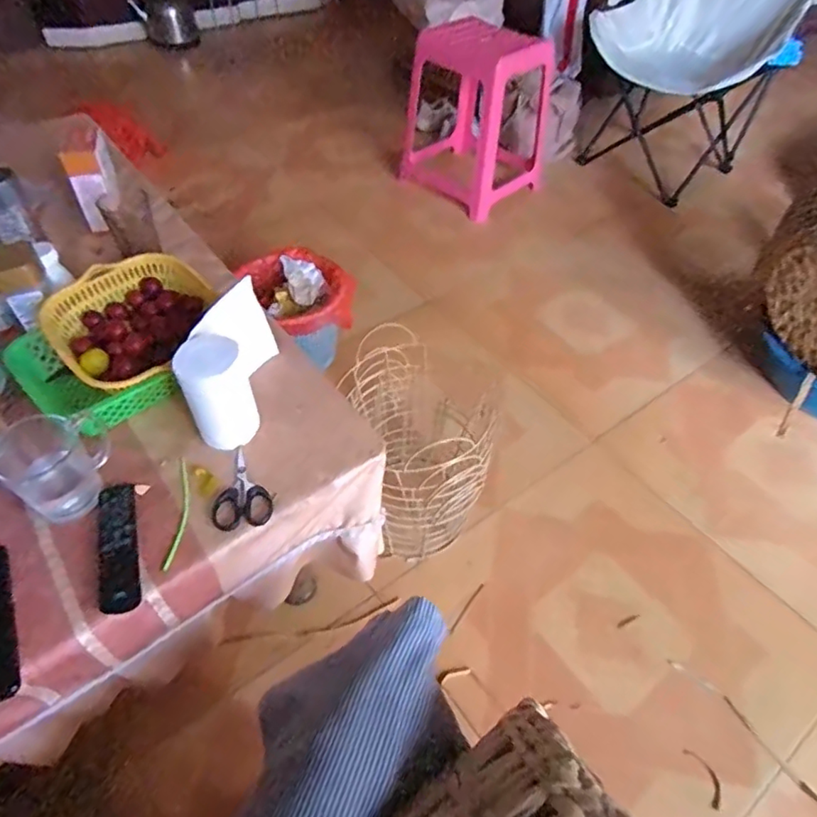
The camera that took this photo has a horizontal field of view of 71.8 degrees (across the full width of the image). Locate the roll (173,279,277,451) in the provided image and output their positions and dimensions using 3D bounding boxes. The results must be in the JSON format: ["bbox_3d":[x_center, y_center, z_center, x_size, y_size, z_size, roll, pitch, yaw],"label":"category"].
[{"bbox_3d":[-0.220,-0.060,0.700,0.063,0.126,0.189,4,50,1],"label":"roll"}]

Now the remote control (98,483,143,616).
[{"bbox_3d":[-0.306,0.143,0.594,0.040,0.018,0.149,-15,52,-15],"label":"remote control"}]

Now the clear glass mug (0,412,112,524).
[{"bbox_3d":[-0.386,0.055,0.616,0.116,0.087,0.107,-33,58,-26],"label":"clear glass mug"}]

